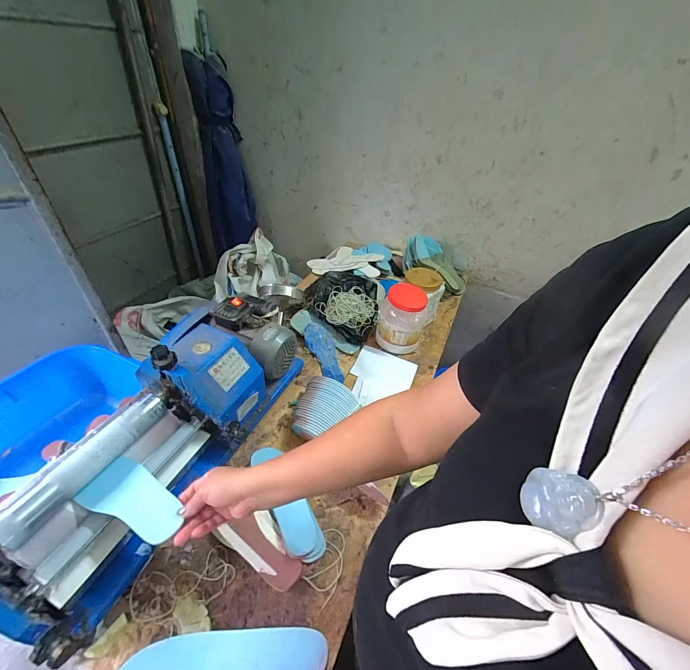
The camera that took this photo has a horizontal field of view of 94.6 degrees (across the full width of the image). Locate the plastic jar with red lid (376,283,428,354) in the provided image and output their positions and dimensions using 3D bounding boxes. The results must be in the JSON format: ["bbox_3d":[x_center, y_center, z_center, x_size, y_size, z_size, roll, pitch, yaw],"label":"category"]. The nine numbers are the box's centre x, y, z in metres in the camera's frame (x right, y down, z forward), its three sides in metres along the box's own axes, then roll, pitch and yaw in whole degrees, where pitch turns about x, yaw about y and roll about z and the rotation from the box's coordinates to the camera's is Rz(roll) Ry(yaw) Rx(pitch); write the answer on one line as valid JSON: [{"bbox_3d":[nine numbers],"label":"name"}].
[{"bbox_3d":[0.177,-0.048,0.995,0.135,0.178,0.134,3,42,-3],"label":"plastic jar with red lid"}]

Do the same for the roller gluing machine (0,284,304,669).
[{"bbox_3d":[-0.330,0.157,0.624,0.235,0.241,0.628,16,43,10],"label":"roller gluing machine"}]

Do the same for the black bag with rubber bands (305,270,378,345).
[{"bbox_3d":[0.000,-0.127,1.121,0.277,0.066,0.295,24,45,19],"label":"black bag with rubber bands"}]

